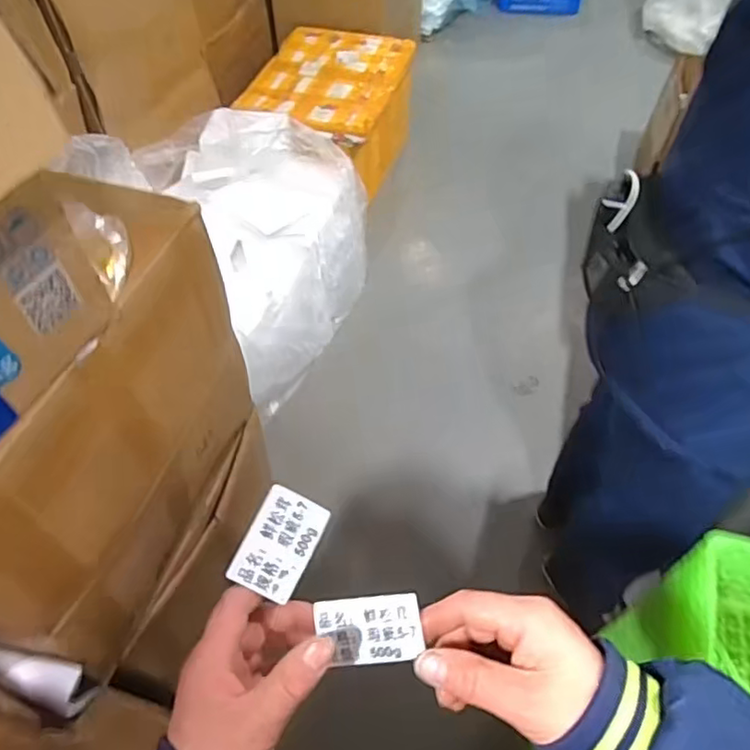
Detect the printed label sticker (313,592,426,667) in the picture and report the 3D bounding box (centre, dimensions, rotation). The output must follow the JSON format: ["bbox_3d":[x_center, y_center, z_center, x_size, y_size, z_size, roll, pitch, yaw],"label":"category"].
[{"bbox_3d":[-0.002,0.148,0.347,0.057,0.004,0.038,-10,91,8],"label":"printed label sticker"}]

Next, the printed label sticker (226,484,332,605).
[{"bbox_3d":[-0.057,0.101,0.364,0.041,0.004,0.060,30,66,-9],"label":"printed label sticker"}]

